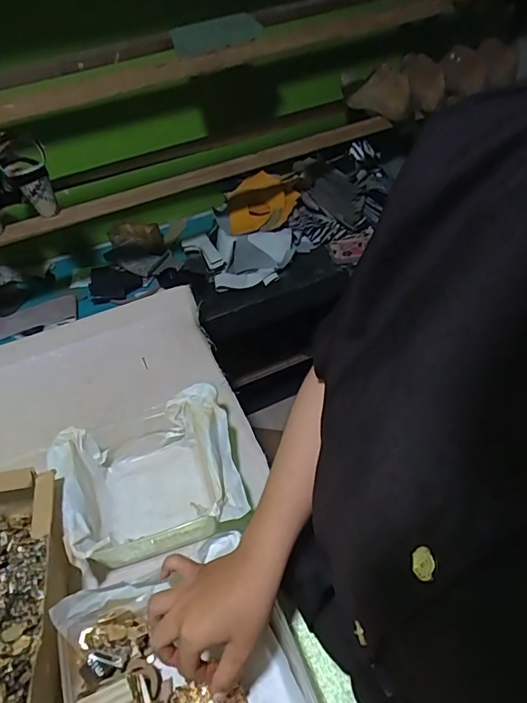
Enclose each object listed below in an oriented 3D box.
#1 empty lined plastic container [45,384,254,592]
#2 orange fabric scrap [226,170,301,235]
[{"bbox_3d":[-0.129,0.153,0.560,0.204,0.077,0.171,-19,46,-13],"label":"empty lined plastic container"},{"bbox_3d":[-0.004,-0.363,1.113,0.169,0.067,0.171,-10,46,-2],"label":"orange fabric scrap"}]

